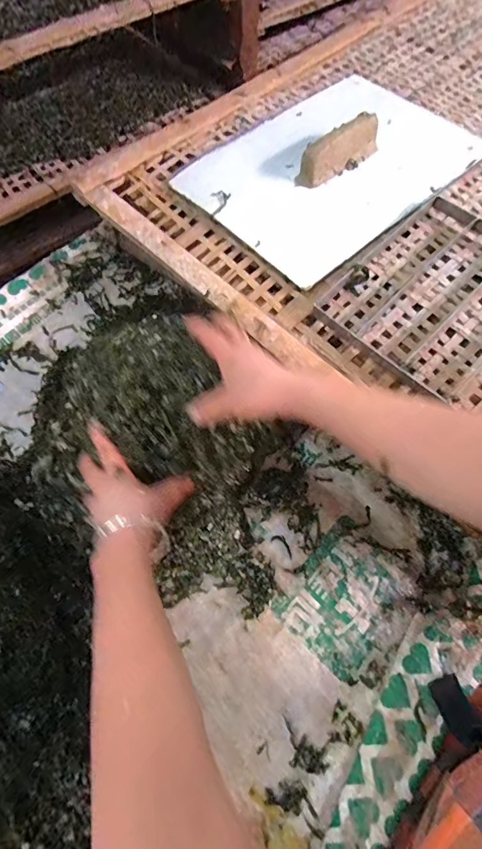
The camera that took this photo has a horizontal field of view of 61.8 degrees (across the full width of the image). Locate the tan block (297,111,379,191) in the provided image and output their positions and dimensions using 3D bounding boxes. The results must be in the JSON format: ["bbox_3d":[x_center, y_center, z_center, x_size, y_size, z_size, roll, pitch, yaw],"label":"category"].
[{"bbox_3d":[0.142,-0.379,0.559,0.142,0.055,0.030,-37,70,-12],"label":"tan block"}]

